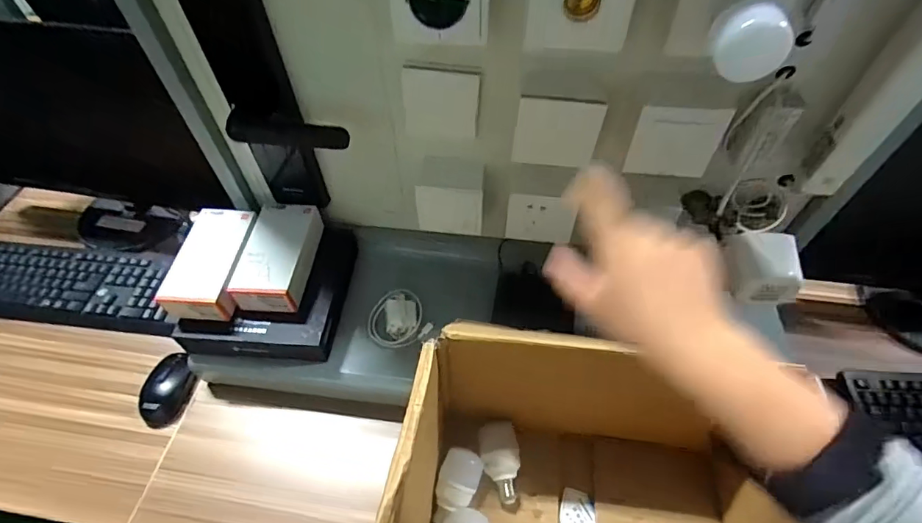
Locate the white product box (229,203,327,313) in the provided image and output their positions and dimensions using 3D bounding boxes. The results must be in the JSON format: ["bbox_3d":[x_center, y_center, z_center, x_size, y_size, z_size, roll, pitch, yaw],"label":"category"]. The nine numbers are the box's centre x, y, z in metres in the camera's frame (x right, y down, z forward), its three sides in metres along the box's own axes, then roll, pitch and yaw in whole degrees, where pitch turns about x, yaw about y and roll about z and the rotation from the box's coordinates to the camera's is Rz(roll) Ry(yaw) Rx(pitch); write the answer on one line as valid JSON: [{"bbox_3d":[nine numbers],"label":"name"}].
[{"bbox_3d":[-0.256,-0.006,0.659,0.083,0.052,0.159,3,52,4],"label":"white product box"}]

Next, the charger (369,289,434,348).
[{"bbox_3d":[-0.091,0.081,0.659,0.079,0.024,0.094,-22,55,-15],"label":"charger"}]

